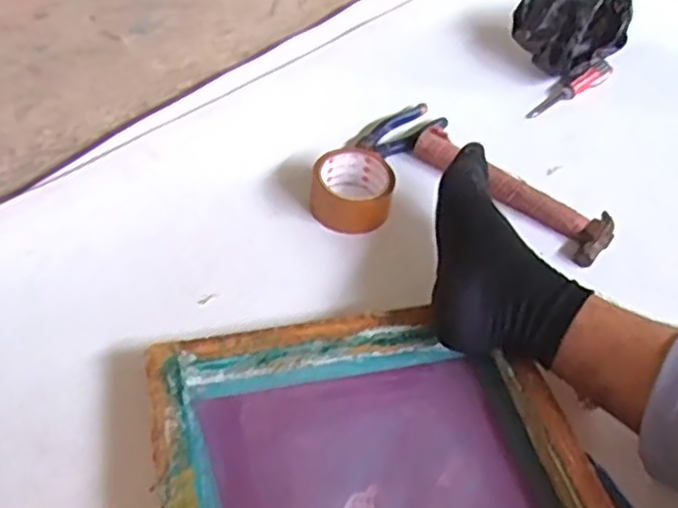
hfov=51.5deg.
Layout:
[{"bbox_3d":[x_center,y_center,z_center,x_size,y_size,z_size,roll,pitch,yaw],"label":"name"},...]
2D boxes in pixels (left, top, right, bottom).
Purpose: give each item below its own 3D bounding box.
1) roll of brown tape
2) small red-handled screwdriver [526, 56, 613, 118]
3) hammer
[{"bbox_3d":[0.016,-0.078,0.840,0.096,0.043,0.099,7,49,1],"label":"roll of brown tape"},{"bbox_3d":[0.343,-0.245,1.049,0.163,0.022,0.037,-34,59,-14],"label":"small red-handled screwdriver"},{"bbox_3d":[0.221,-0.088,0.885,0.268,0.031,0.081,35,55,23],"label":"hammer"}]

